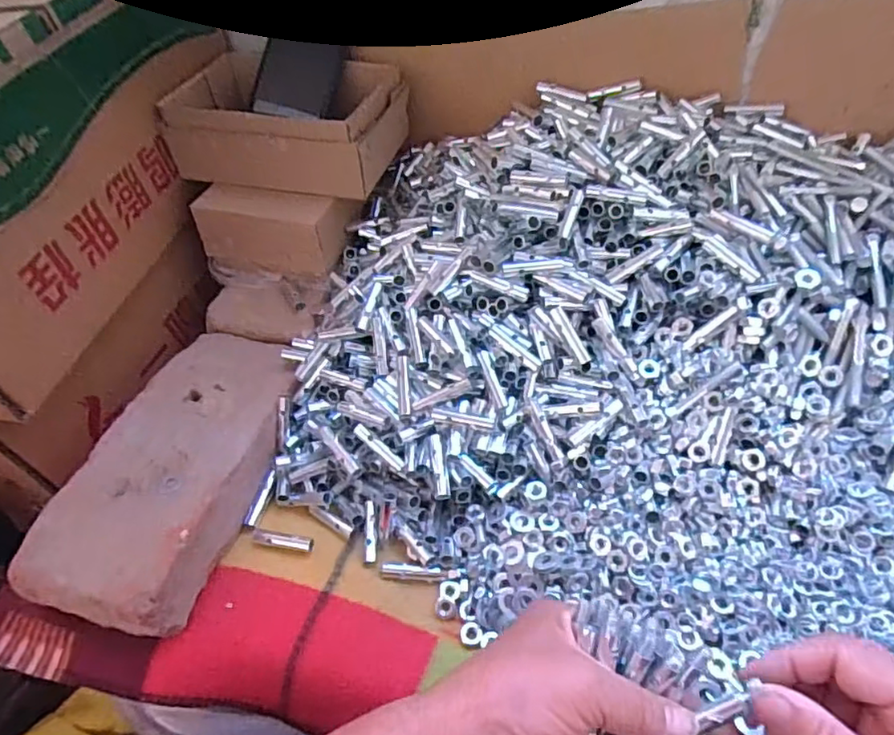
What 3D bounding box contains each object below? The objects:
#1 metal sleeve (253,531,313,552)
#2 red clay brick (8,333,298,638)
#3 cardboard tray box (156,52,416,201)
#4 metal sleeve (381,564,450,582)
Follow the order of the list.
[{"bbox_3d":[-0.114,0.122,0.411,0.046,0.011,0.008,7,49,12],"label":"metal sleeve"},{"bbox_3d":[-0.194,0.071,0.435,0.108,0.049,0.224,10,50,15],"label":"red clay brick"},{"bbox_3d":[-0.139,-0.221,0.537,0.180,0.077,0.139,9,50,14],"label":"cardboard tray box"},{"bbox_3d":[-0.022,0.137,0.394,0.045,0.006,0.008,1,48,7],"label":"metal sleeve"}]

